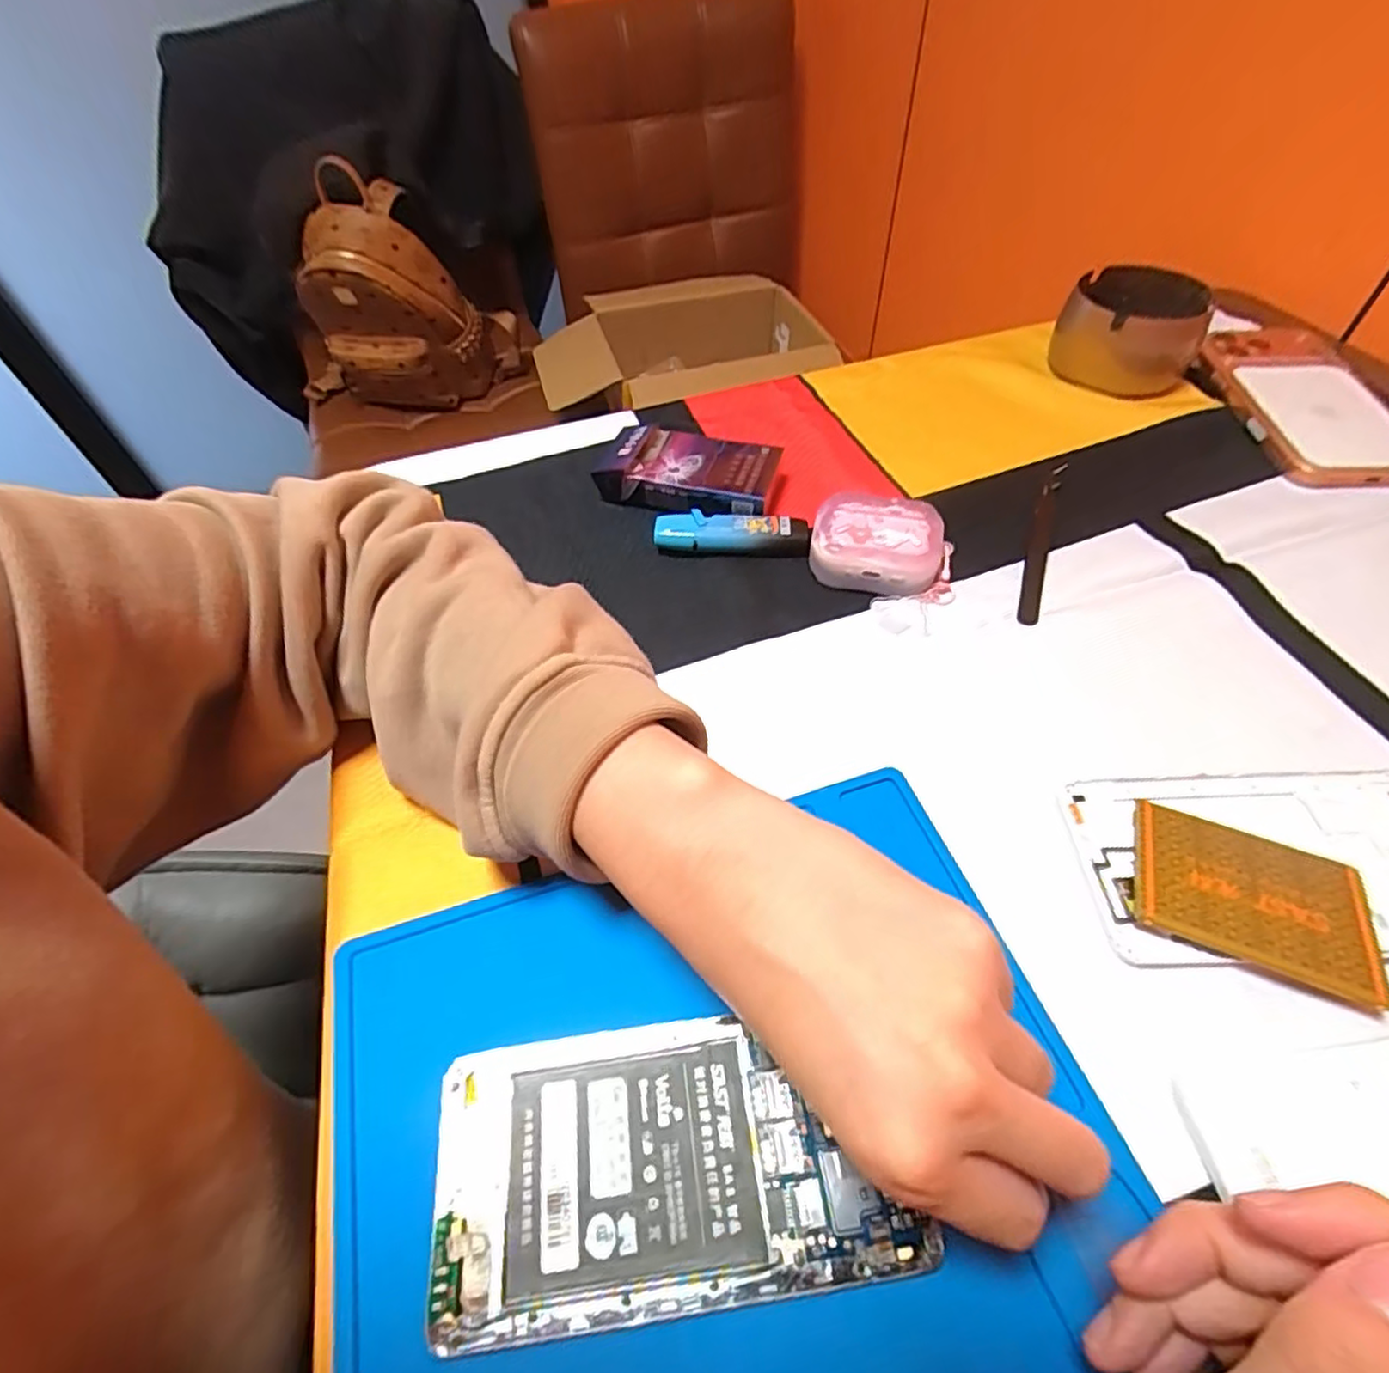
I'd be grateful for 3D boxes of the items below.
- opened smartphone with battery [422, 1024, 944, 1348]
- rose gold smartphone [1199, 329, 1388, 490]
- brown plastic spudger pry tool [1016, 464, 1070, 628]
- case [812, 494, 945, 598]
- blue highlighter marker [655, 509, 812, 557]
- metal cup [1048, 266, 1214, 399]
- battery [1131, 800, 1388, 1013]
[{"bbox_3d":[-0.009,0.140,0.202,0.134,0.006,0.070,-8,52,-3],"label":"opened smartphone with battery"},{"bbox_3d":[0.387,-0.179,0.424,0.081,0.015,0.157,-4,54,10],"label":"rose gold smartphone"},{"bbox_3d":[0.185,-0.080,0.359,0.011,0.010,0.124,17,55,15],"label":"brown plastic spudger pry tool"},{"bbox_3d":[0.094,-0.073,0.351,0.064,0.027,0.047,10,54,11],"label":"case"},{"bbox_3d":[0.020,-0.083,0.371,0.083,0.016,0.022,0,53,3],"label":"blue highlighter marker"},{"bbox_3d":[0.297,-0.245,0.461,0.086,0.047,0.084,-2,52,2],"label":"metal cup"},{"bbox_3d":[0.198,0.074,0.241,0.072,0.009,0.055,18,55,16],"label":"battery"}]

